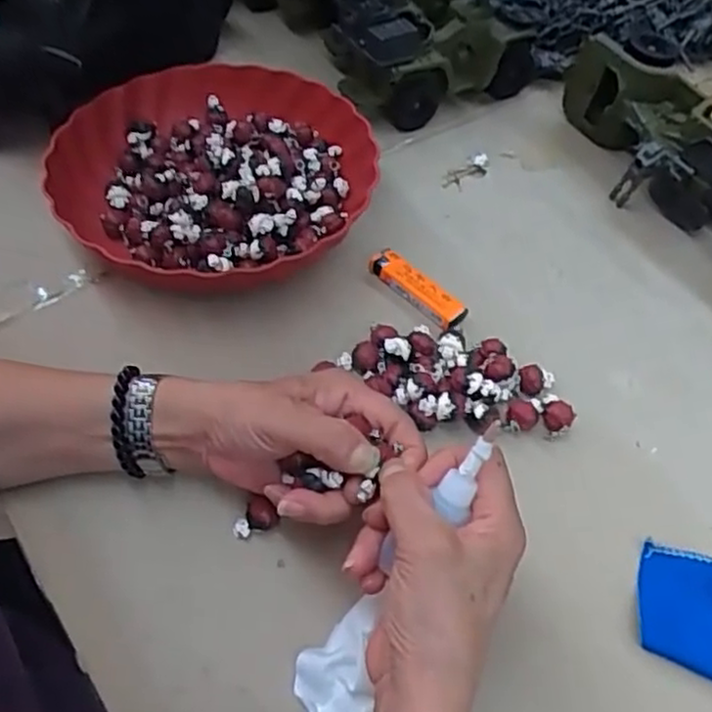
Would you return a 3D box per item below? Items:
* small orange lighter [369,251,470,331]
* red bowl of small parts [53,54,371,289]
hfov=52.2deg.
[{"bbox_3d":[0.045,-0.050,0.535,0.022,0.015,0.080,-37,66,-25],"label":"small orange lighter"},{"bbox_3d":[-0.108,-0.137,0.572,0.233,0.069,0.238,2,56,-3],"label":"red bowl of small parts"}]

